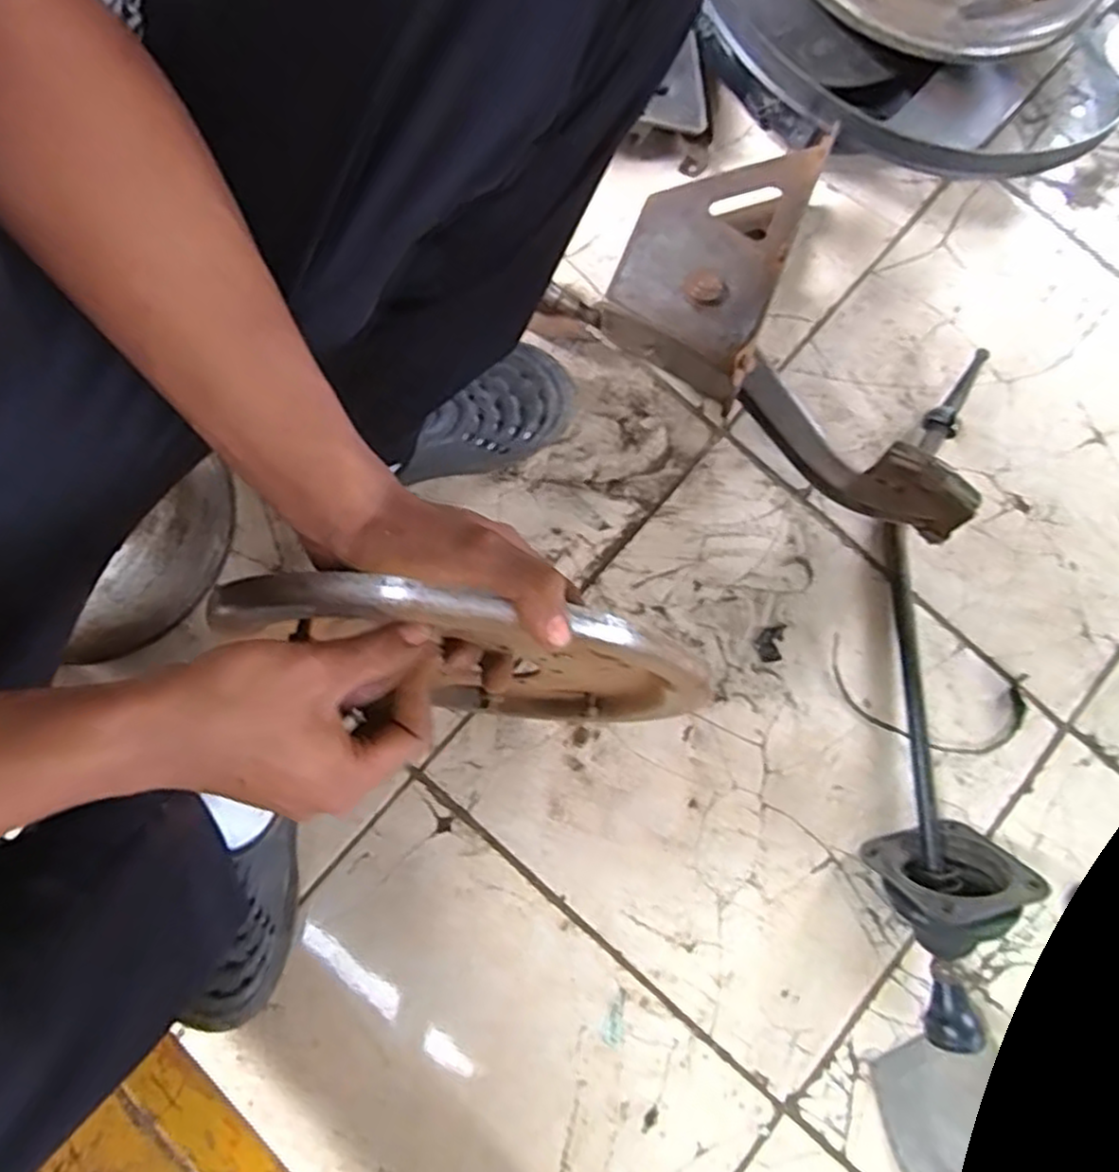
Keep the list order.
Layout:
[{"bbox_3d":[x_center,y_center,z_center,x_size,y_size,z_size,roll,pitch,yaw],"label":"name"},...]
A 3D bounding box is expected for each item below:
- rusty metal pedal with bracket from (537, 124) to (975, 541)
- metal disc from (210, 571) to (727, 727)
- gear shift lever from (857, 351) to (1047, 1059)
[{"bbox_3d":[0.213,-0.226,0.643,0.389,0.111,0.224,41,82,6],"label":"rusty metal pedal with bracket"},{"bbox_3d":[-0.057,0.051,0.467,0.275,0.280,0.049,8,79,1],"label":"metal disc"},{"bbox_3d":[0.319,0.076,0.602,0.103,0.093,0.564,6,80,0],"label":"gear shift lever"}]

